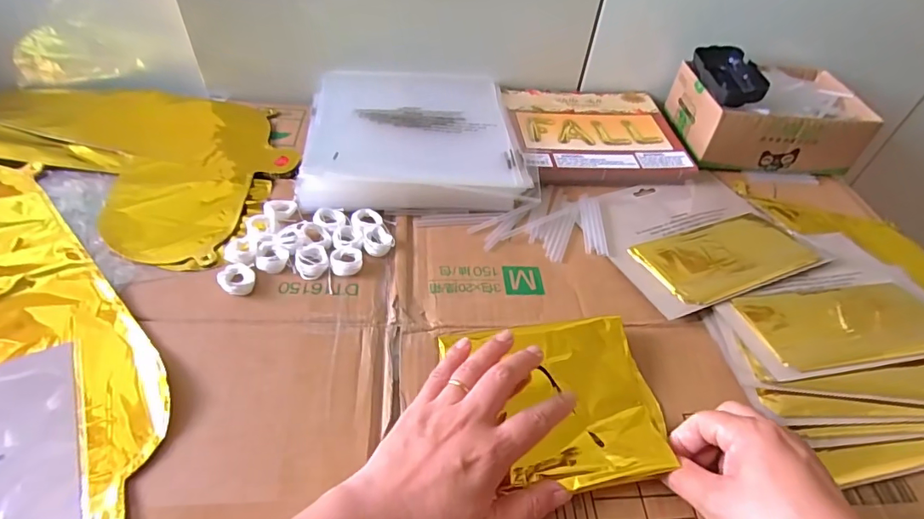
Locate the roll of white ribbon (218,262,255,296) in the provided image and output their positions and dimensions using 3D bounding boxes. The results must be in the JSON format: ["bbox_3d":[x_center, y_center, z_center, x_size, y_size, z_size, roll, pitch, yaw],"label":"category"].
[{"bbox_3d":[-0.180,0.015,0.398,0.026,0.010,0.030,-10,49,-15],"label":"roll of white ribbon"}]

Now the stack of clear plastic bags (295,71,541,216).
[{"bbox_3d":[-0.051,-0.135,0.534,0.218,0.032,0.224,-2,47,-8],"label":"stack of clear plastic bags"}]

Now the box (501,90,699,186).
[{"bbox_3d":[0.153,-0.148,0.577,0.192,0.021,0.172,0,47,-7],"label":"box"}]

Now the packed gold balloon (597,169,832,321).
[{"bbox_3d":[0.227,-0.029,0.479,0.192,0.020,0.161,-12,50,-17],"label":"packed gold balloon"}]

